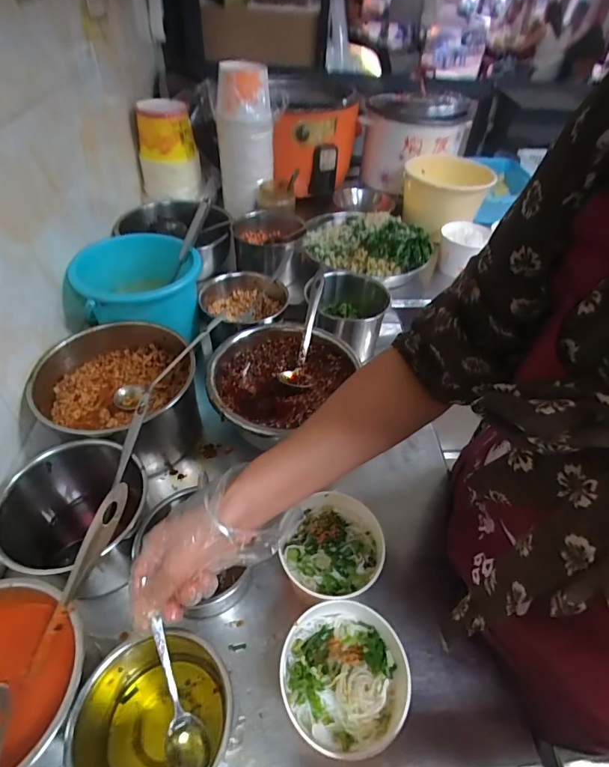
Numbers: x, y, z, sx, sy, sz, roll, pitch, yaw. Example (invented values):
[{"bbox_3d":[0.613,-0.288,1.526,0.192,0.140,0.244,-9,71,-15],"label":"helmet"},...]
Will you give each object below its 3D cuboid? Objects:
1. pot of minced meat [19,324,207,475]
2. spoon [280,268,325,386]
[{"bbox_3d":[-0.269,0.025,0.617,0.216,0.121,0.209,2,46,-2],"label":"pot of minced meat"},{"bbox_3d":[0.006,-0.094,0.704,0.048,0.024,0.215,10,70,5],"label":"spoon"}]

